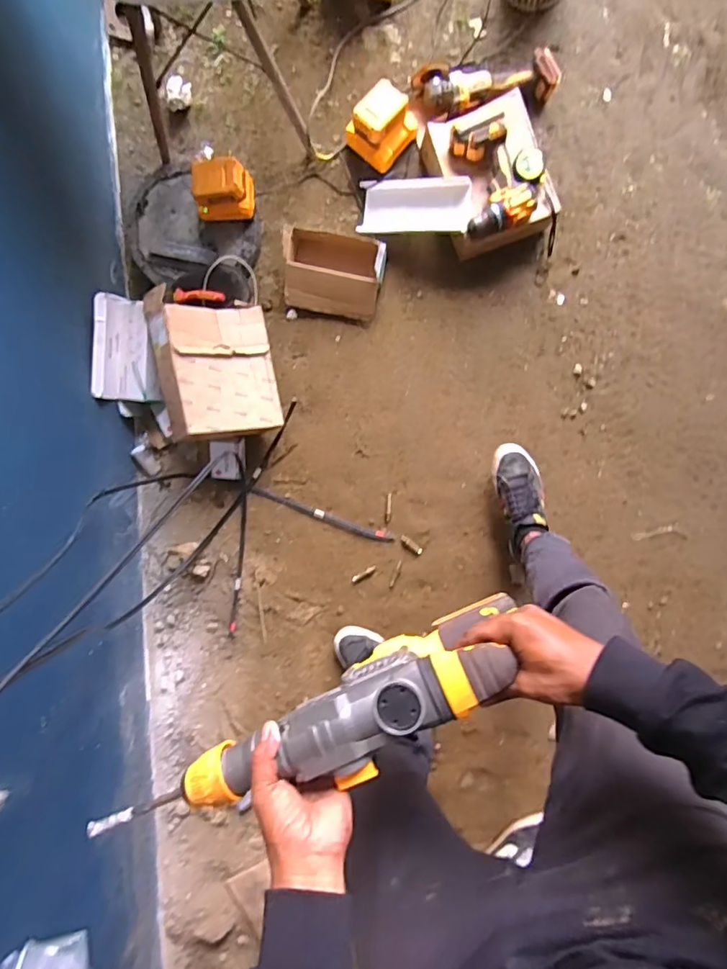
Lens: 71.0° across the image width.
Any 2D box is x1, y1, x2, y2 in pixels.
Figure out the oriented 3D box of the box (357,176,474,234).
[{"bbox_3d":[0.119,-0.632,1.160,0.258,0.053,0.106,10,94,21],"label":"box"}]

